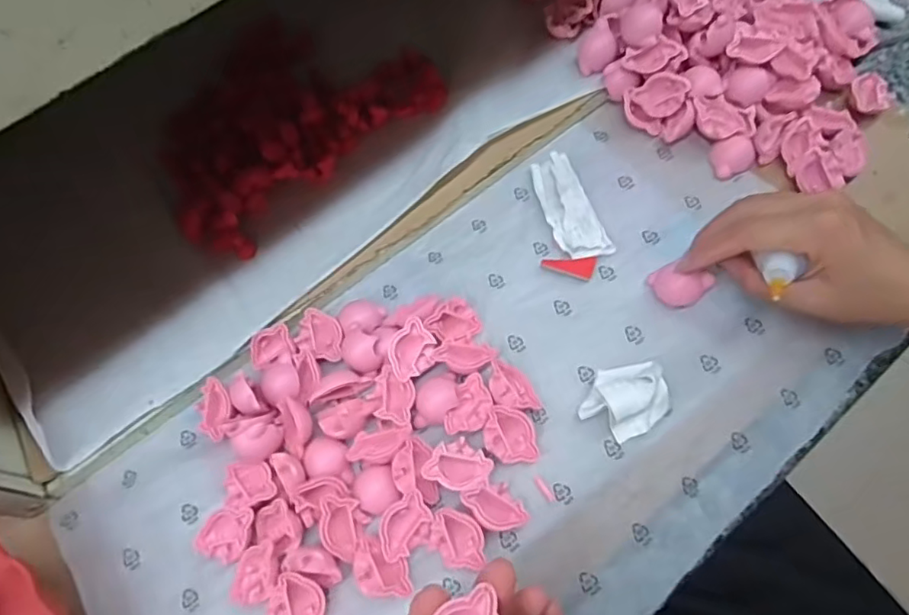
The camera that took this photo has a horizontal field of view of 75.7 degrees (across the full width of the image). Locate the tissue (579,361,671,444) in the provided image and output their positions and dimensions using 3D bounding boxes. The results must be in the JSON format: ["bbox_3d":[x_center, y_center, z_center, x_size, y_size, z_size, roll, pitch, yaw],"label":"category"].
[{"bbox_3d":[0.098,0.052,0.332,0.050,0.018,0.040,-23,64,-4],"label":"tissue"}]

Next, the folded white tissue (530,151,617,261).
[{"bbox_3d":[0.076,-0.070,0.391,0.031,0.009,0.083,-18,64,-2],"label":"folded white tissue"}]

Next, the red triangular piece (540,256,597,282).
[{"bbox_3d":[0.075,-0.024,0.377,0.035,0.004,0.016,-6,64,4],"label":"red triangular piece"}]

